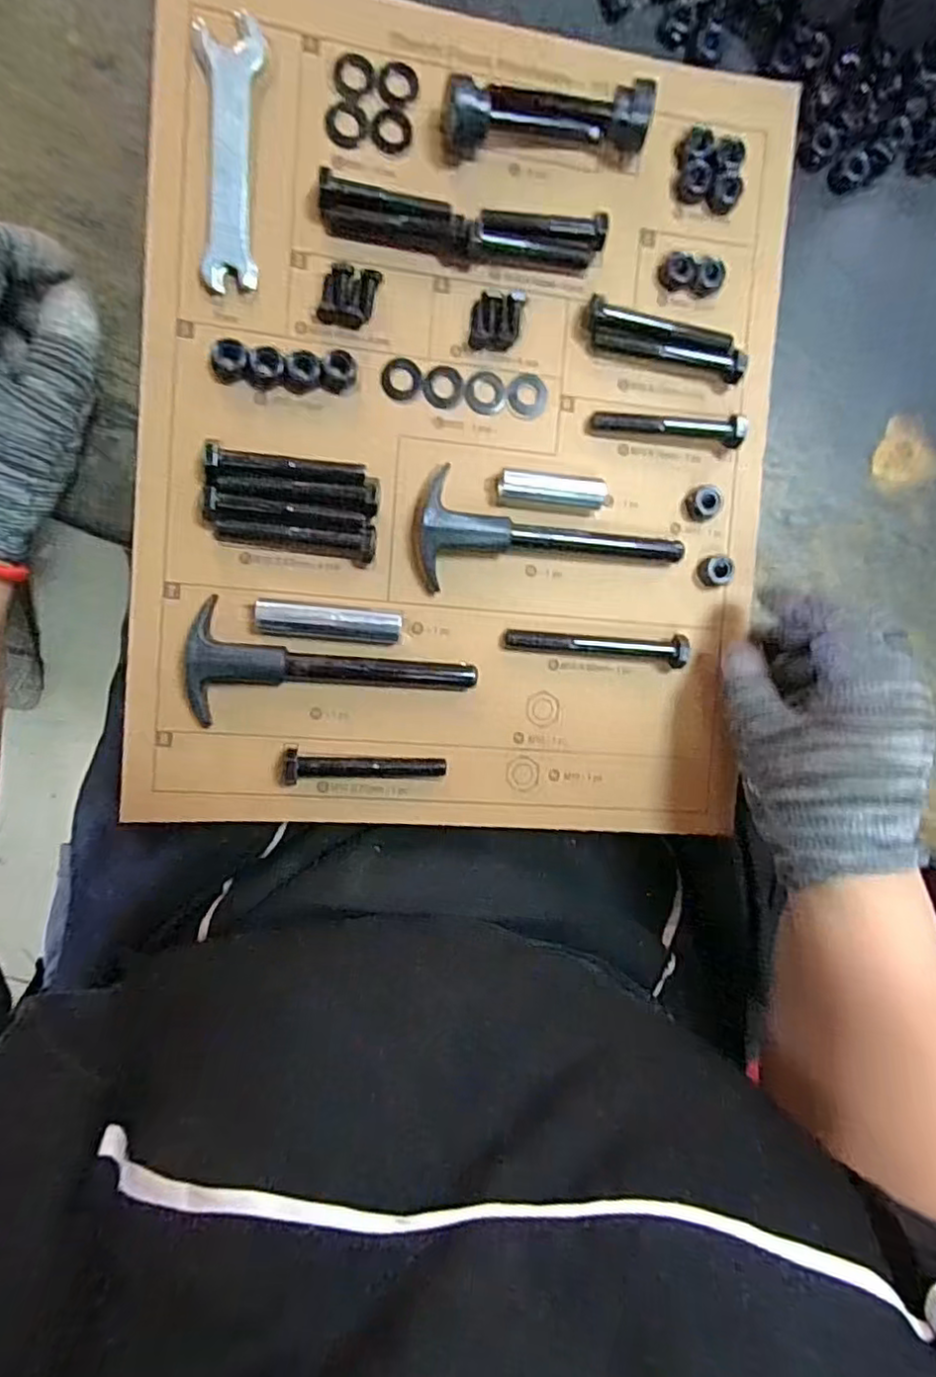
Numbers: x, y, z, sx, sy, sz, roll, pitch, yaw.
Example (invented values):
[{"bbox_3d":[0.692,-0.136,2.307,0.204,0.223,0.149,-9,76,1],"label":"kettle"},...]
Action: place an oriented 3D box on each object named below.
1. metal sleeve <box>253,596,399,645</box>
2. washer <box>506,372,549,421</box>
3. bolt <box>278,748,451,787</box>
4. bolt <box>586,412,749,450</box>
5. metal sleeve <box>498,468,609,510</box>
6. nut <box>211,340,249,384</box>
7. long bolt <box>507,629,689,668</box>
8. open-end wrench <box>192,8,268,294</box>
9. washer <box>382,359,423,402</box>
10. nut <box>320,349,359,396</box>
[{"bbox_3d":[-0.064,-0.031,0.301,0.064,0.015,0.016,6,94,-9],"label":"metal sleeve"},{"bbox_3d":[0.029,-0.143,0.315,0.019,0.004,0.022,29,90,-10],"label":"washer"},{"bbox_3d":[-0.048,0.038,0.308,0.075,0.014,0.015,4,94,-8],"label":"bolt"},{"bbox_3d":[0.100,-0.131,0.320,0.075,0.014,0.012,4,94,-8],"label":"bolt"},{"bbox_3d":[0.041,-0.097,0.315,0.051,0.013,0.017,3,94,-8],"label":"metal sleeve"},{"bbox_3d":[-0.106,-0.146,0.289,0.017,0.008,0.016,-1,95,-8],"label":"nut"},{"bbox_3d":[0.064,-0.020,0.322,0.089,0.017,0.014,2,95,-8],"label":"long bolt"},{"bbox_3d":[-0.104,-0.236,0.286,0.028,0.004,0.114,-1,95,-8],"label":"open-end wrench"},{"bbox_3d":[-0.031,-0.146,0.306,0.019,0.004,0.020,3,95,-8],"label":"washer"},{"bbox_3d":[-0.059,-0.145,0.297,0.015,0.008,0.018,26,91,-10],"label":"nut"}]

